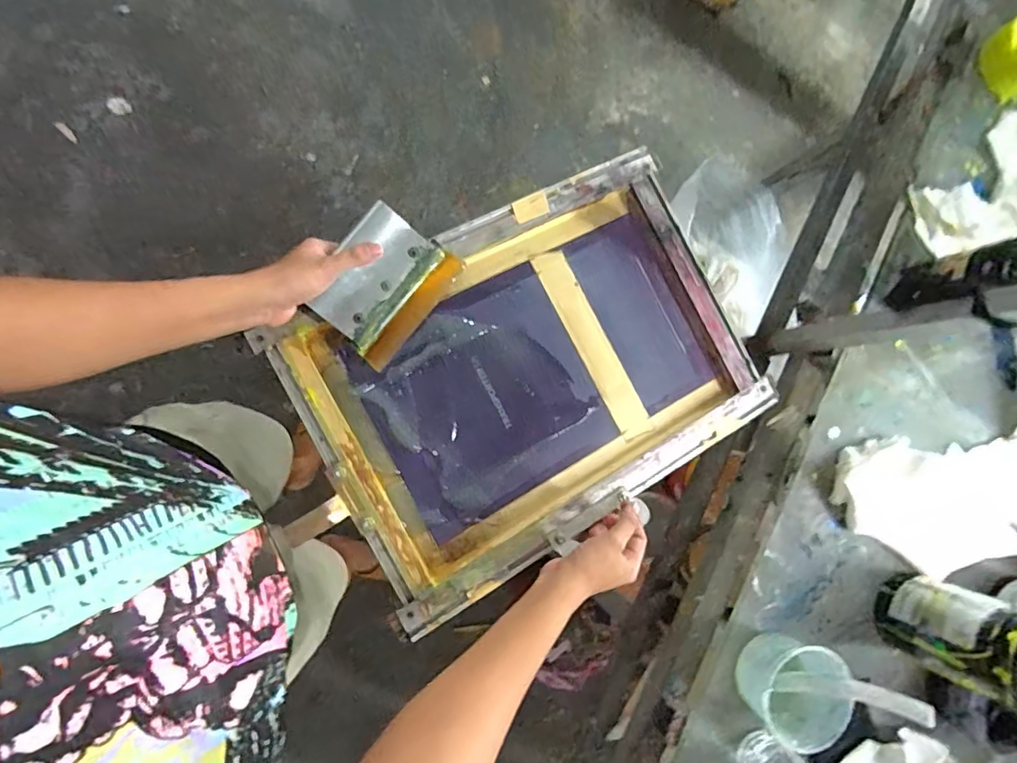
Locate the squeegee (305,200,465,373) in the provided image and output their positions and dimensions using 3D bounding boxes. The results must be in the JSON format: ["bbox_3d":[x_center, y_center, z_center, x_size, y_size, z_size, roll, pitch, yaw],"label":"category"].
[{"bbox_3d":[-0.141,-0.106,0.585,0.118,0.016,0.150,38,88,-24],"label":"squeegee"}]

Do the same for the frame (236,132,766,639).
[{"bbox_3d":[0.040,-0.012,0.661,0.546,0.039,0.394,-29,90,-16],"label":"frame"}]

